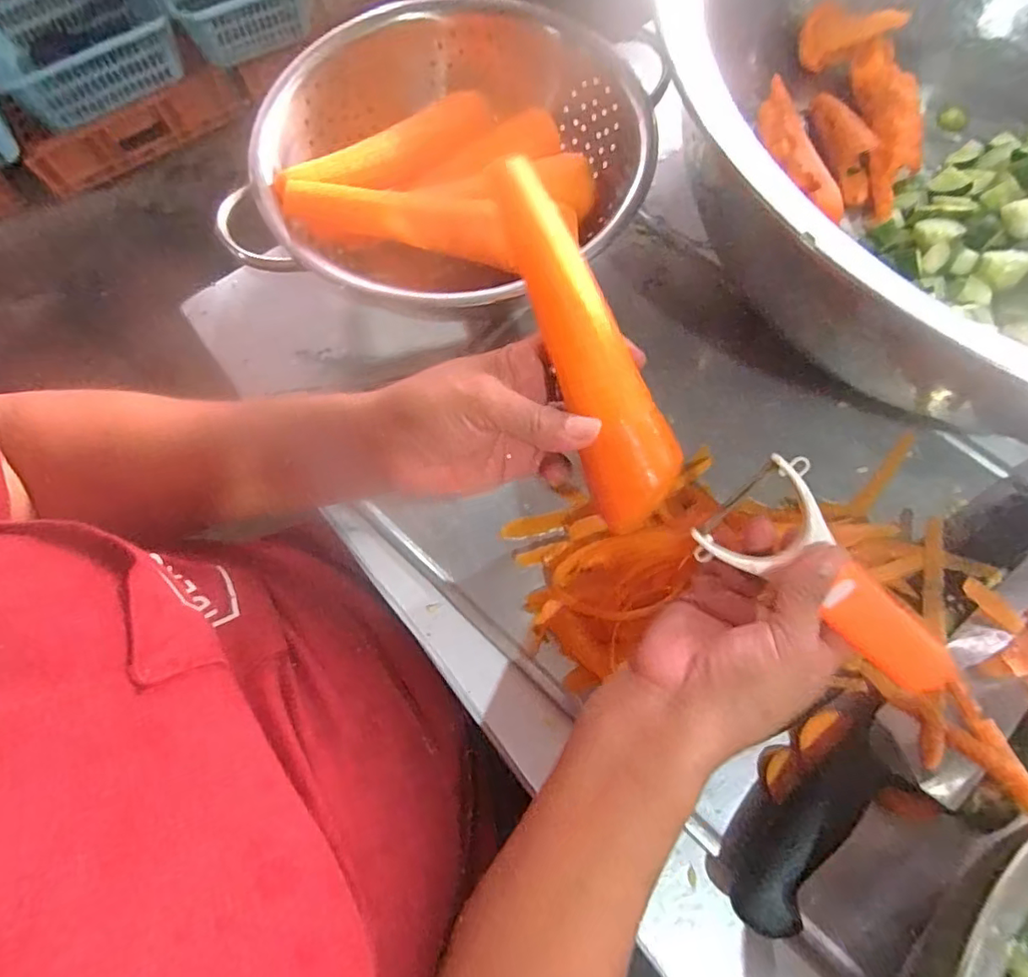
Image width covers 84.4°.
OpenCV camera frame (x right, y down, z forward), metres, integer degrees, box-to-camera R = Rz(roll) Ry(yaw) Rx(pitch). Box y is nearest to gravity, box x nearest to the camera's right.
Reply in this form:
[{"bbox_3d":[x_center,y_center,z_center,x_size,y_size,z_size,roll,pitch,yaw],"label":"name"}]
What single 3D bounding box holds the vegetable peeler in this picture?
[{"bbox_3d":[0.161,0.051,0.283,0.139,0.033,0.055,43,77,-2],"label":"vegetable peeler"}]

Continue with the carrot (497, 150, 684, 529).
[{"bbox_3d":[0.033,-0.065,0.272,0.042,0.033,0.170,-24,97,-6],"label":"carrot"}]

